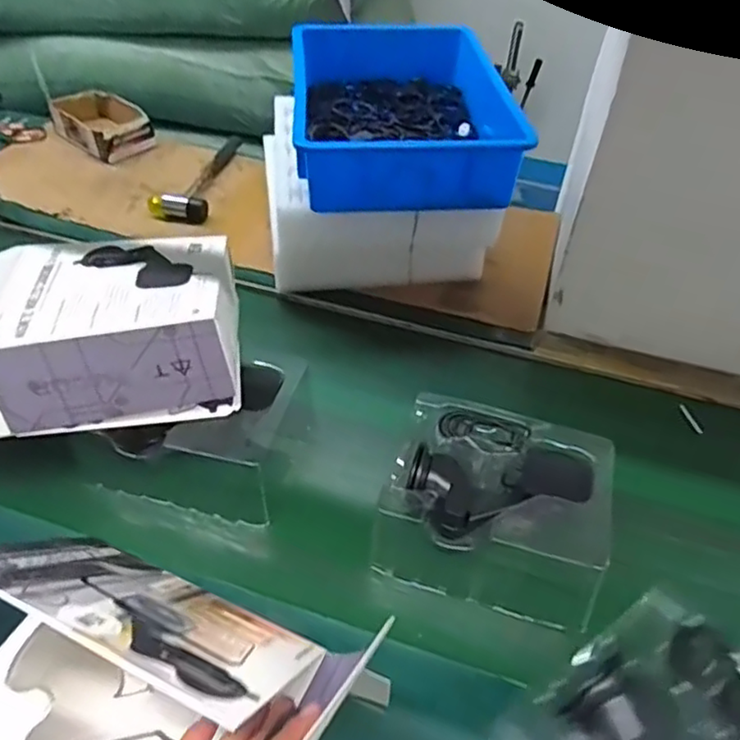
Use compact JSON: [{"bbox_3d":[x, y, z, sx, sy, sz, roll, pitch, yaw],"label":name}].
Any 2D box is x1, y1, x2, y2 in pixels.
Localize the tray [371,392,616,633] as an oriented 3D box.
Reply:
[{"bbox_3d":[0.117,0.122,0.590,0.192,0.083,0.158,14,43,12],"label":"tray"}]

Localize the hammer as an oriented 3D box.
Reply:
[{"bbox_3d":[-0.279,-0.327,1.059,0.086,0.026,0.257,5,42,2],"label":"hammer"}]

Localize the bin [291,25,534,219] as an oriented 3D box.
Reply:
[{"bbox_3d":[0.036,-0.357,0.880,0.273,0.100,0.420,-2,42,-5],"label":"bin"}]

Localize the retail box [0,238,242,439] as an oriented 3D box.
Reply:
[{"bbox_3d":[-0.278,-0.036,0.596,0.294,0.109,0.161,-5,43,-10],"label":"retail box"}]

